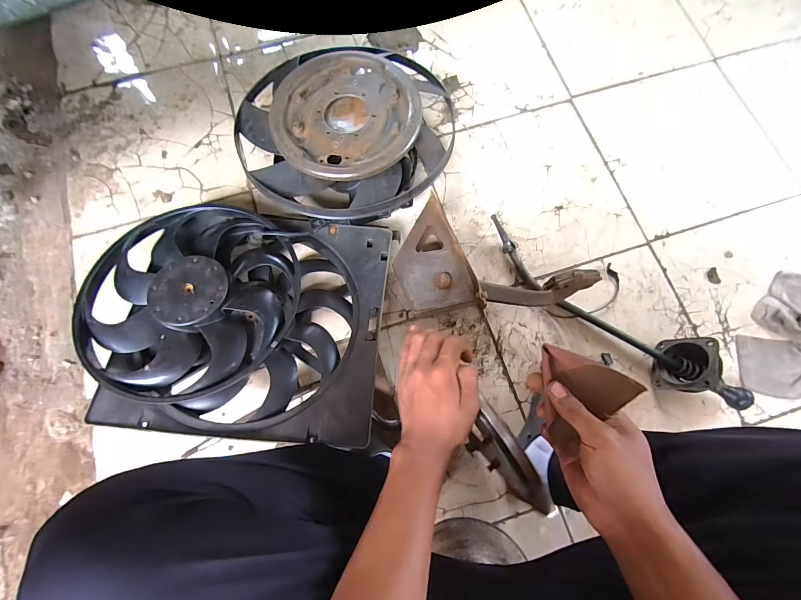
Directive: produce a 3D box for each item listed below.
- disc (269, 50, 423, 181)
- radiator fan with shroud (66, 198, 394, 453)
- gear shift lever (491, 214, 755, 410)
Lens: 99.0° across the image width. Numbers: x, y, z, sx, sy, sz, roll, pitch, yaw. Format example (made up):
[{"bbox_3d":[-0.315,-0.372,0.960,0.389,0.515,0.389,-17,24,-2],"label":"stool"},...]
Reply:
[{"bbox_3d":[-0.114,-0.370,0.672,0.270,0.027,0.292,0,75,0],"label":"disc"},{"bbox_3d":[-0.294,0.027,0.649,0.512,0.130,0.413,5,80,0],"label":"radiator fan with shroud"},{"bbox_3d":[0.418,0.016,0.677,0.594,0.106,0.109,40,83,8],"label":"gear shift lever"}]

